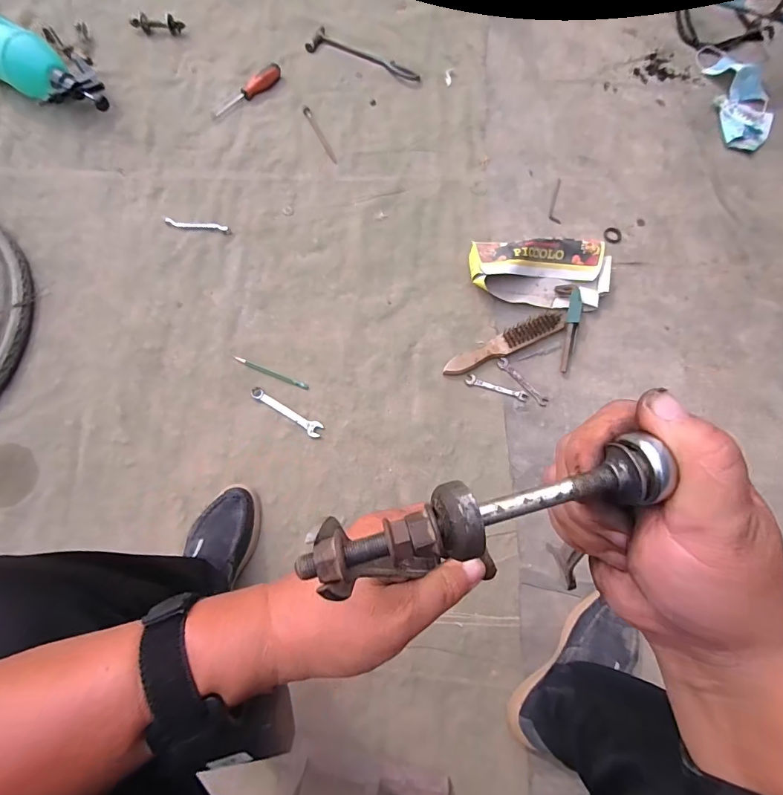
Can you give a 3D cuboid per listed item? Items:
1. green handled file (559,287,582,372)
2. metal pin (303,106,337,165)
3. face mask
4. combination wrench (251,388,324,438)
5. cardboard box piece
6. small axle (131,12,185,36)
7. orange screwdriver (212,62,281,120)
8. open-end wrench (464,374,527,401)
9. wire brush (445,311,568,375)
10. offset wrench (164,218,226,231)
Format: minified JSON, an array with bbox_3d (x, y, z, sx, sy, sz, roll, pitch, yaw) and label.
[{"bbox_3d":[0.353,-0.136,0.829,0.028,0.033,0.170,15,77,2],"label":"green handled file"},{"bbox_3d":[-0.164,-0.600,0.957,0.018,0.011,0.166,-25,79,-7],"label":"metal pin"},{"bbox_3d":[0.828,-0.725,0.990,0.123,0.046,0.301,-6,77,-3],"label":"face mask"},{"bbox_3d":[-0.198,0.027,0.796,0.154,0.011,0.027,31,78,6],"label":"combination wrench"},{"bbox_3d":[0.300,-0.252,0.852,0.278,0.055,0.136,3,77,-1],"label":"cardboard box piece"},{"bbox_3d":[-0.562,-0.898,1.012,0.122,0.030,0.031,1,77,-1],"label":"small axle"},{"bbox_3d":[-0.336,-0.709,0.971,0.191,0.024,0.033,-43,81,-10],"label":"orange screwdriver"},{"bbox_3d":[0.199,-0.019,0.807,0.118,0.005,0.021,18,77,3],"label":"open-end wrench"},{"bbox_3d":[0.219,-0.104,0.822,0.249,0.025,0.045,-23,78,-6],"label":"wire brush"},{"bbox_3d":[-0.415,-0.368,0.895,0.128,0.008,0.019,4,77,0],"label":"offset wrench"}]

